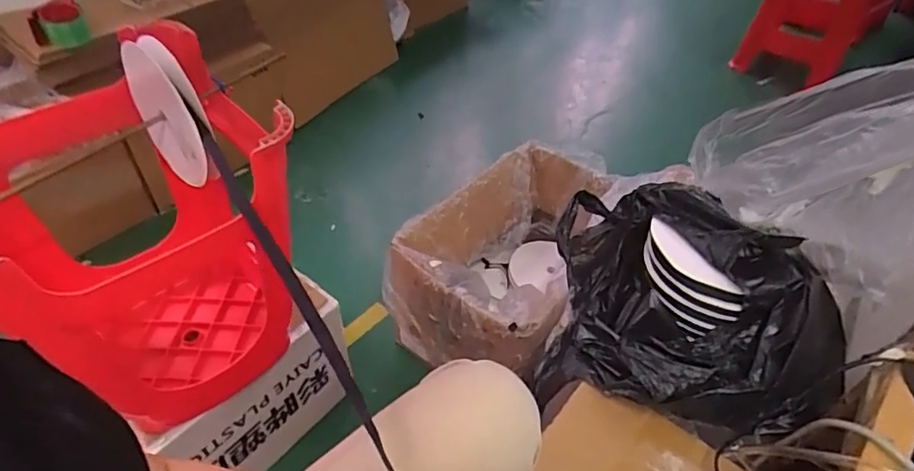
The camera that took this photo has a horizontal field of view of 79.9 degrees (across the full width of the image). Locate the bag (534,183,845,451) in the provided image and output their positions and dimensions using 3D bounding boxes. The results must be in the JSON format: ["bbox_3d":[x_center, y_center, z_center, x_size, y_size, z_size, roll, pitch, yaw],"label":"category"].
[{"bbox_3d":[0.309,0.081,0.743,0.341,0.199,0.347,11,45,7],"label":"bag"}]

